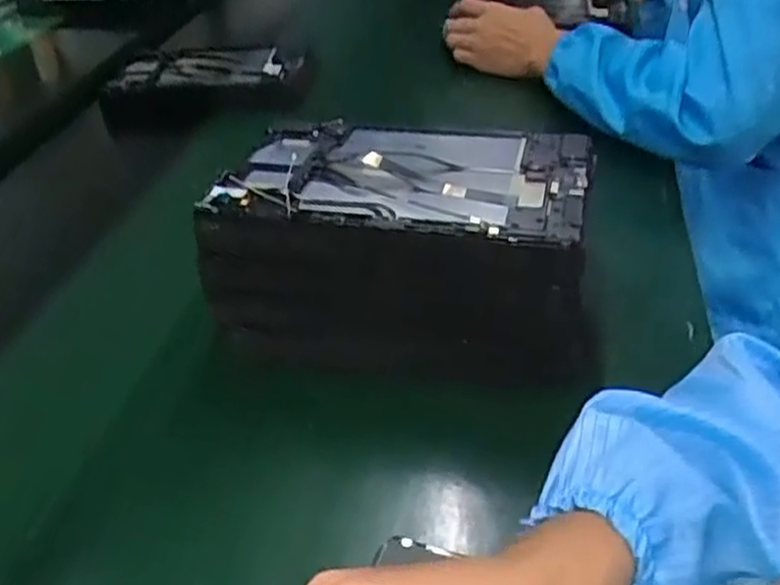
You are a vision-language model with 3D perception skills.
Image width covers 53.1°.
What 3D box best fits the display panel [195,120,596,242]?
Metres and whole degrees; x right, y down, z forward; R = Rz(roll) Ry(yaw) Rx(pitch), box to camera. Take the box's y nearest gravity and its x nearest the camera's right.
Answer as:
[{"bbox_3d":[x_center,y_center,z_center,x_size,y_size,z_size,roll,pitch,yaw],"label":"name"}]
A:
[{"bbox_3d":[0.010,-0.082,0.528,0.241,0.019,0.143,7,38,14],"label":"display panel"}]

